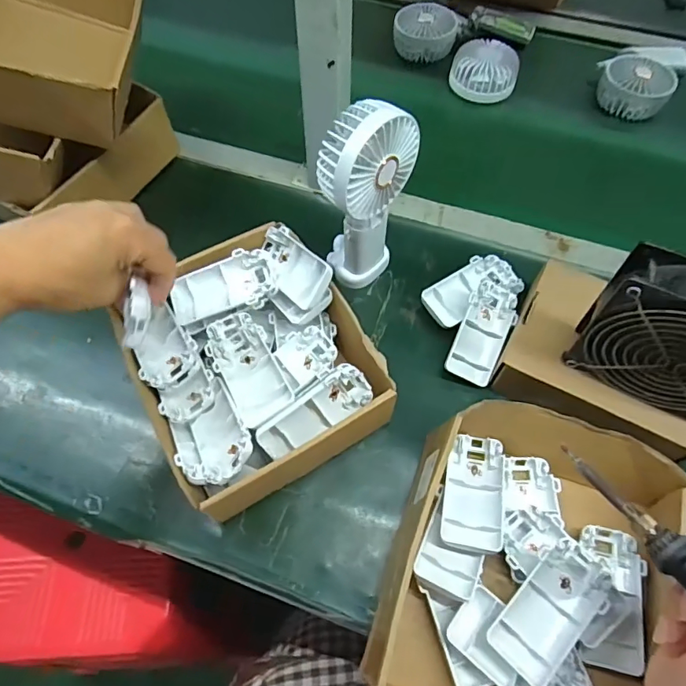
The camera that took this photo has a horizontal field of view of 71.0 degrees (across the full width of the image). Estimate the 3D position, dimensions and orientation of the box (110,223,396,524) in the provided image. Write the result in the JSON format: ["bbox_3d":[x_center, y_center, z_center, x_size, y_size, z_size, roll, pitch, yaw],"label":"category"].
[{"bbox_3d":[-0.081,0.016,0.427,0.178,0.082,0.212,-26,65,-13],"label":"box"}]

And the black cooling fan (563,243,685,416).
[{"bbox_3d":[0.244,-0.006,0.352,0.121,0.112,0.046,27,65,14],"label":"black cooling fan"}]

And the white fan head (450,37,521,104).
[{"bbox_3d":[0.194,-0.373,0.659,0.087,0.047,0.079,16,63,9],"label":"white fan head"}]

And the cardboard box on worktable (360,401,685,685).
[{"bbox_3d":[0.134,0.178,0.347,0.190,0.071,0.253,17,63,9],"label":"cardboard box on worktable"}]

